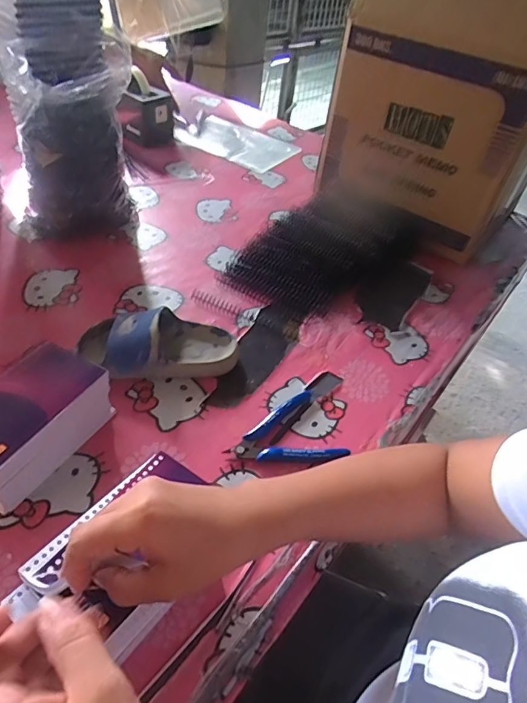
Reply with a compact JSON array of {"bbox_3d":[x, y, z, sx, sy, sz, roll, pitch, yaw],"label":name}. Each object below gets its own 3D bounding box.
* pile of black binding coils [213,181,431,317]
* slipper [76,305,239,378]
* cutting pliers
[{"bbox_3d":[0.082,-0.167,0.698,0.188,0.080,0.285,35,50,25],"label":"pile of black binding coils"},{"bbox_3d":[-0.117,-0.011,0.525,0.176,0.059,0.089,-2,45,-10],"label":"slipper"},{"bbox_3d":[0.016,0.086,0.481,0.112,0.014,0.092,-12,48,-19],"label":"cutting pliers"}]

